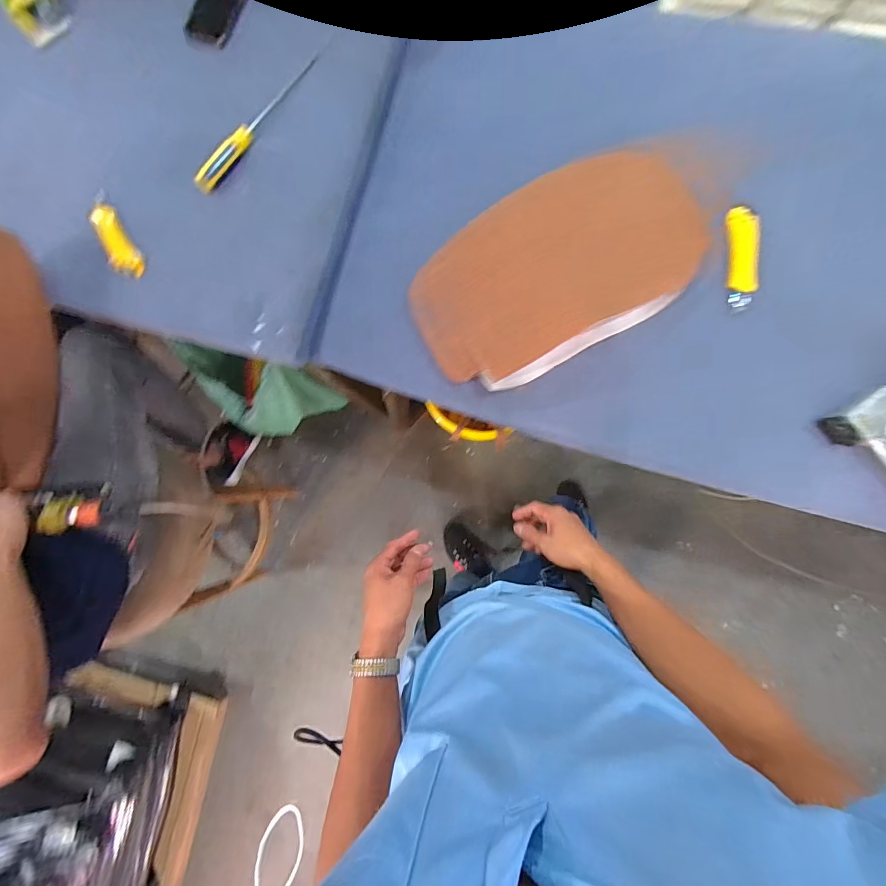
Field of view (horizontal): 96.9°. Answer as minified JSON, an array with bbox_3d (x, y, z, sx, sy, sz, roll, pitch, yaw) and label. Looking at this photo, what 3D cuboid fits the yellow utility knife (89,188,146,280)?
[{"bbox_3d":[-0.541,-0.335,0.642,0.055,0.017,0.162,-34,82,1],"label":"yellow utility knife"}]

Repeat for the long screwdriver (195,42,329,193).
[{"bbox_3d":[-0.295,-0.531,0.634,0.031,0.026,0.309,34,88,7],"label":"long screwdriver"}]

